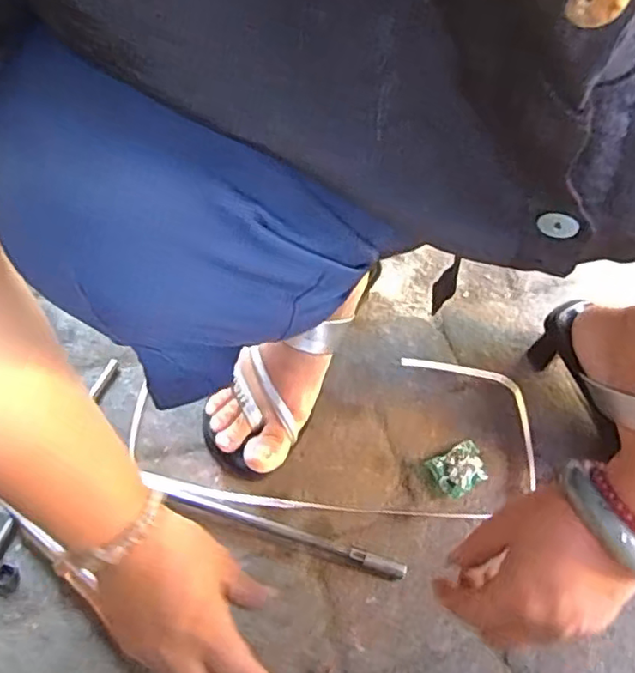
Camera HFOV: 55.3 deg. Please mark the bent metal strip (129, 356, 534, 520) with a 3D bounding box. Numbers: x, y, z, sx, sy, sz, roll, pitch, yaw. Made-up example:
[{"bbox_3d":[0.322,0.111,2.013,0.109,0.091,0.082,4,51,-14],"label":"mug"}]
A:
[{"bbox_3d":[0.016,0.079,0.545,0.356,0.007,0.159,4,53,-2],"label":"bent metal strip"}]

